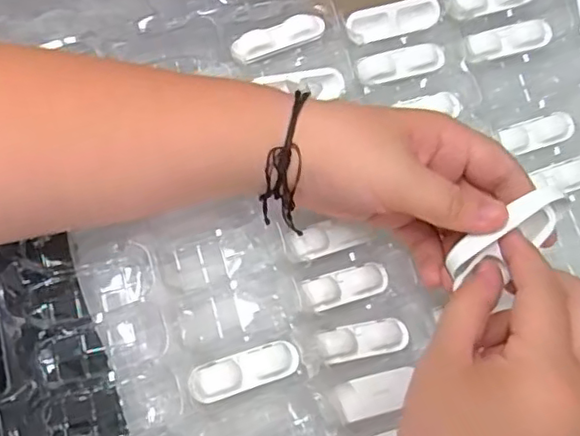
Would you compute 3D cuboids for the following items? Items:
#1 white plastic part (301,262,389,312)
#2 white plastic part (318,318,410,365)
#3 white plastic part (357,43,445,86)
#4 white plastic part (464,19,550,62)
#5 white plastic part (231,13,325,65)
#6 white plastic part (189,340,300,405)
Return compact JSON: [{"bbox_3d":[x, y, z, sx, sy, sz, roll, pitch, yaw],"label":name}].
[{"bbox_3d":[0.034,0.041,0.371,0.058,0.009,0.019,-12,71,-25],"label":"white plastic part"},{"bbox_3d":[0.044,0.072,0.364,0.055,0.007,0.020,-7,72,-17],"label":"white plastic part"},{"bbox_3d":[0.075,-0.103,0.409,0.061,0.009,0.020,-16,73,-3],"label":"white plastic part"},{"bbox_3d":[0.147,-0.121,0.414,0.061,0.009,0.020,-14,73,-2],"label":"white plastic part"},{"bbox_3d":[-0.008,-0.118,0.396,0.063,0.009,0.019,-25,73,-6],"label":"white plastic part"},{"bbox_3d":[-0.025,0.085,0.341,0.062,0.008,0.021,-15,72,-19],"label":"white plastic part"}]

